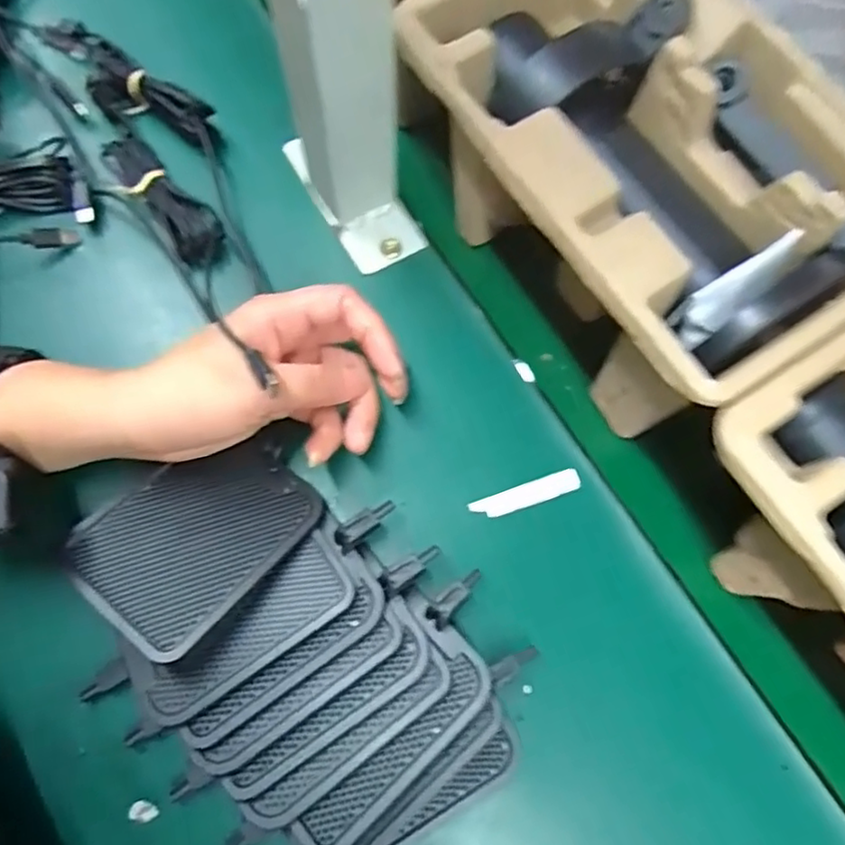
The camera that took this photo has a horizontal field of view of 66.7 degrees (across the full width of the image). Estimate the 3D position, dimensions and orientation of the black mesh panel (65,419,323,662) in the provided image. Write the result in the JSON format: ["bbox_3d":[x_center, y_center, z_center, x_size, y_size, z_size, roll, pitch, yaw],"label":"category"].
[{"bbox_3d":[-0.100,0.050,0.292,0.077,0.008,0.100,39,60,22],"label":"black mesh panel"}]

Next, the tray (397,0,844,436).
[{"bbox_3d":[0.105,-0.107,0.310,0.144,0.098,0.204,-32,75,-9],"label":"tray"}]

